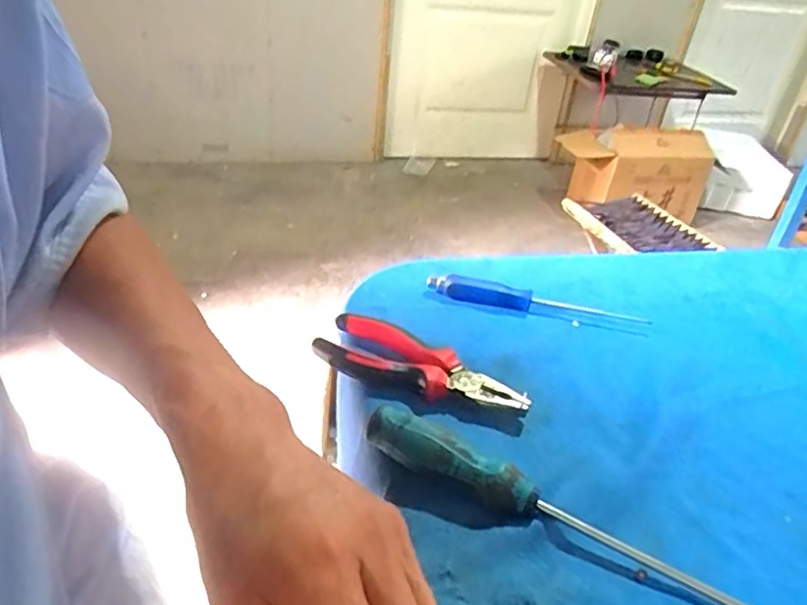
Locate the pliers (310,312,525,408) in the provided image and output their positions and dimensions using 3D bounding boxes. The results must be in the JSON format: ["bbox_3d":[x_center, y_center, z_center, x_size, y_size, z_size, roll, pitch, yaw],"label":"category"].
[{"bbox_3d":[0.011,0.050,0.450,0.156,0.021,0.052,18,36,19],"label":"pliers"}]

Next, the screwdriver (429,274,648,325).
[{"bbox_3d":[0.114,0.001,0.545,0.188,0.018,0.022,10,34,8],"label":"screwdriver"}]

